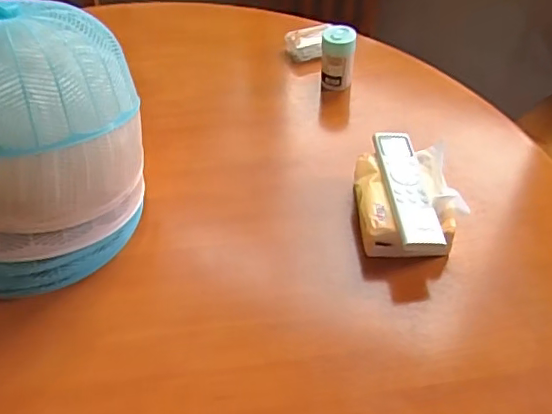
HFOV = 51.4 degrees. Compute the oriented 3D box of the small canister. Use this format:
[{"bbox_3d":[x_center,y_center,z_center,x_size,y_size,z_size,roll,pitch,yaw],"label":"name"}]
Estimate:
[{"bbox_3d":[0.092,-0.221,0.842,0.050,0.076,0.053,3,48,4],"label":"small canister"}]

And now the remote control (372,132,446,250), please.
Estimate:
[{"bbox_3d":[0.144,-0.026,0.633,0.045,0.011,0.167,-6,47,-1],"label":"remote control"}]

